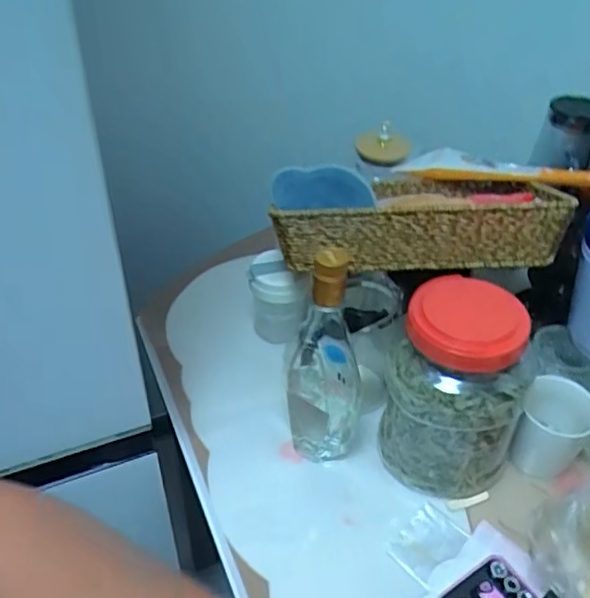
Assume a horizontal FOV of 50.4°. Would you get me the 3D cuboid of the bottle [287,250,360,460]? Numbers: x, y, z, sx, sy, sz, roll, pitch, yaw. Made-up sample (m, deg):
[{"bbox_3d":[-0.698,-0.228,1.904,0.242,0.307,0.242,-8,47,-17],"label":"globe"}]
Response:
[{"bbox_3d":[0.037,0.064,0.662,0.085,0.283,0.061,4,41,2],"label":"bottle"}]

